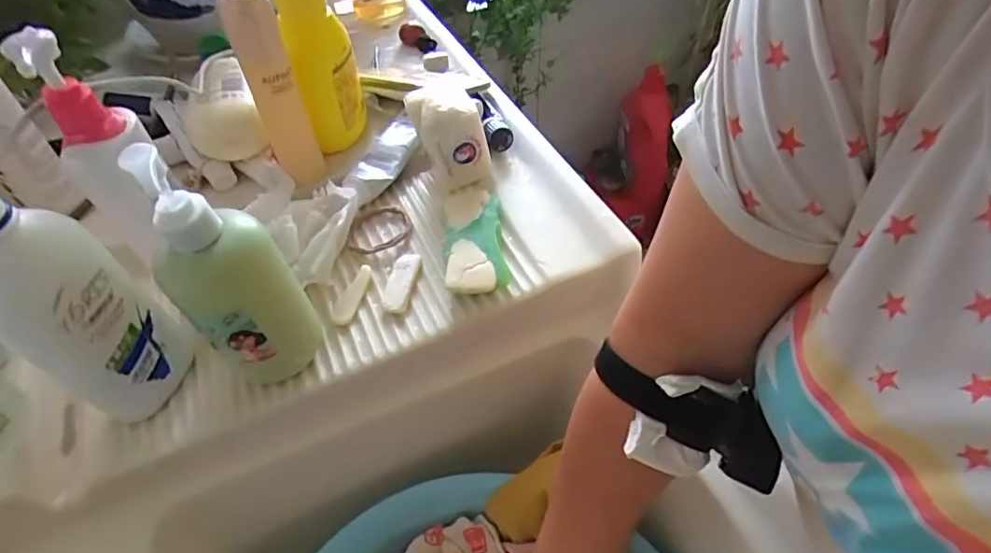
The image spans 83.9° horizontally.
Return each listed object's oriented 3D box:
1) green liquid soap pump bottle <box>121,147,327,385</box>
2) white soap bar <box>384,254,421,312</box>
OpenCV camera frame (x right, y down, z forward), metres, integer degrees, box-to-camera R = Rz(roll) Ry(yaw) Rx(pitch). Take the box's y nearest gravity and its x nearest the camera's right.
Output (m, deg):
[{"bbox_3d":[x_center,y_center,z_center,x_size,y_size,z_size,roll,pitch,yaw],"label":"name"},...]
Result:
[{"bbox_3d":[-0.164,0.000,0.346,0.070,0.180,0.048,-30,54,-22],"label":"green liquid soap pump bottle"},{"bbox_3d":[-0.078,0.005,0.458,0.021,0.005,0.061,5,49,7],"label":"white soap bar"}]

